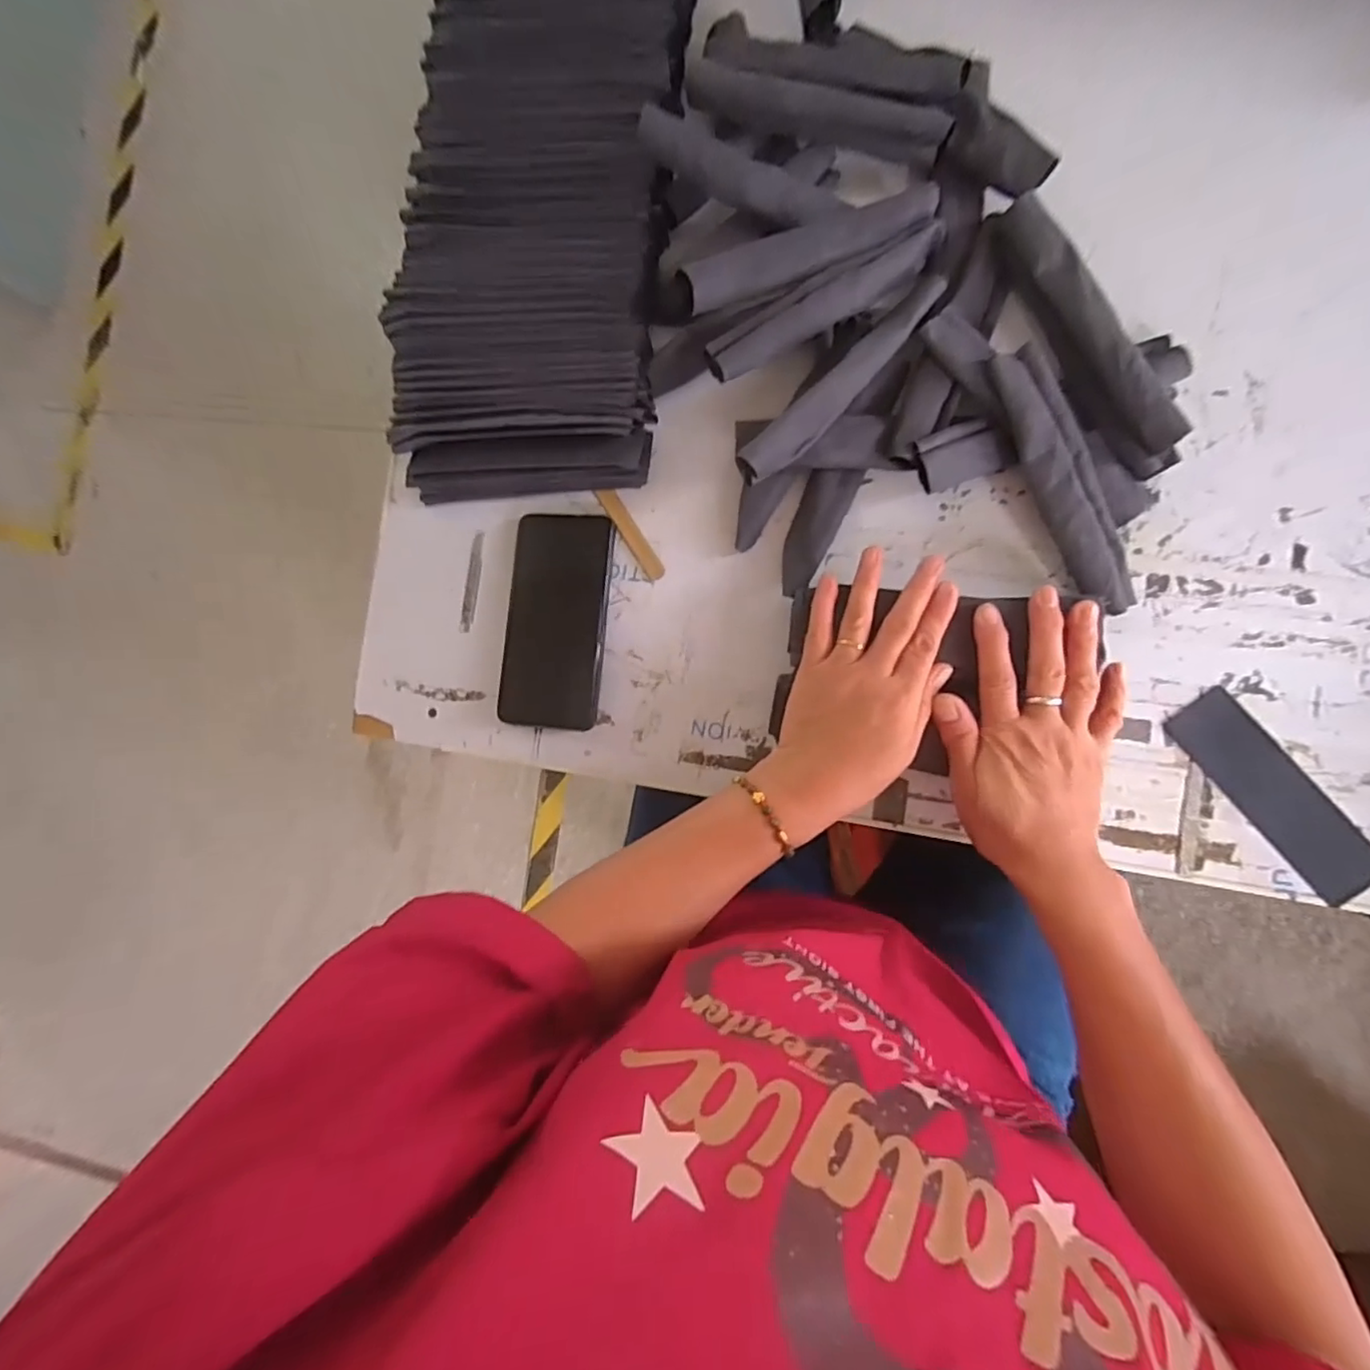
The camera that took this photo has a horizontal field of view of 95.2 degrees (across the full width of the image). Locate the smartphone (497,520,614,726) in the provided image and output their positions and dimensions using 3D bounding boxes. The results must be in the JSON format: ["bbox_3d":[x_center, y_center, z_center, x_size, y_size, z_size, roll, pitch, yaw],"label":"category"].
[{"bbox_3d":[-0.099,-0.050,0.479,0.076,0.012,0.162,4,84,5],"label":"smartphone"}]

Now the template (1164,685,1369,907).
[{"bbox_3d":[0.383,0.071,0.404,0.043,0.004,0.149,-40,83,7],"label":"template"}]

